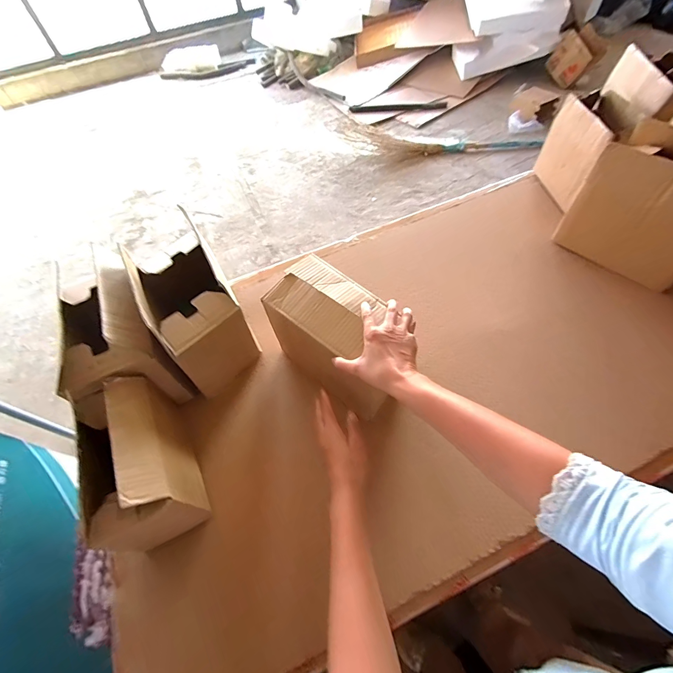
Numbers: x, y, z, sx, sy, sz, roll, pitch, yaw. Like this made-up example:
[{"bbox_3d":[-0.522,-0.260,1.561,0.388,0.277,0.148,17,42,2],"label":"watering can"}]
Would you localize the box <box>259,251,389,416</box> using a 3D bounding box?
[{"bbox_3d":[0.005,-0.002,0.573,0.130,0.147,0.247,-40,63,-18],"label":"box"}]

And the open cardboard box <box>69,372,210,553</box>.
[{"bbox_3d":[-0.276,0.176,0.481,0.092,0.160,0.213,-24,59,-10],"label":"open cardboard box"}]

